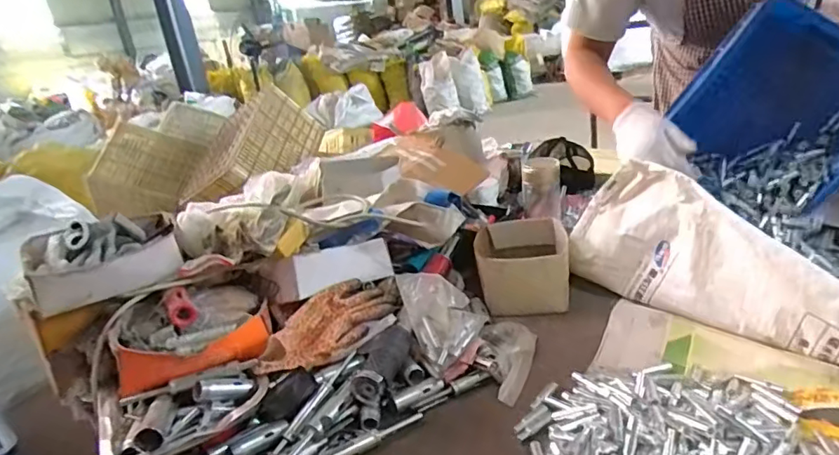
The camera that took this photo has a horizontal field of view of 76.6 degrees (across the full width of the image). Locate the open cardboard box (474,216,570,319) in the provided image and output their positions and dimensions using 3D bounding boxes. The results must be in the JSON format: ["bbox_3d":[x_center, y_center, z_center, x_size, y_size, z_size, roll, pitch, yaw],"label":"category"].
[{"bbox_3d":[0.169,0.069,0.885,0.140,0.100,0.179,-4,19,7],"label":"open cardboard box"}]

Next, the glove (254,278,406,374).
[{"bbox_3d":[-0.115,0.129,0.722,0.235,0.056,0.079,-24,25,-35],"label":"glove"}]

